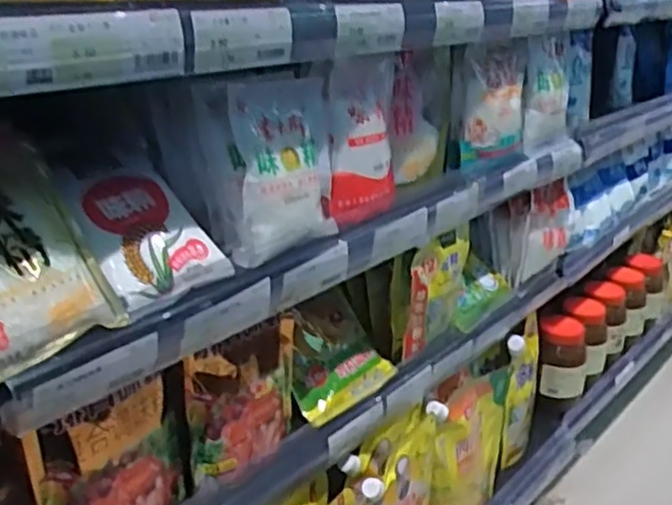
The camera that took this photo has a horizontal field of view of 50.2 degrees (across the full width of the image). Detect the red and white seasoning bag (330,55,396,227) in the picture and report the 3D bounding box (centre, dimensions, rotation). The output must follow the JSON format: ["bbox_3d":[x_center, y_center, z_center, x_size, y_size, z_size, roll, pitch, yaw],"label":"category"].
[{"bbox_3d":[0.026,-0.104,0.676,0.016,0.141,0.102,17,27,33],"label":"red and white seasoning bag"}]

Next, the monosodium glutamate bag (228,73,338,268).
[{"bbox_3d":[-0.041,-0.070,0.599,0.022,0.140,0.109,16,26,31],"label":"monosodium glutamate bag"}]

